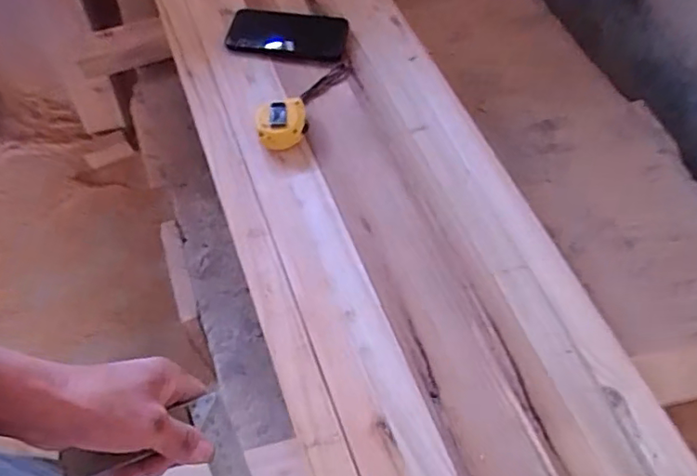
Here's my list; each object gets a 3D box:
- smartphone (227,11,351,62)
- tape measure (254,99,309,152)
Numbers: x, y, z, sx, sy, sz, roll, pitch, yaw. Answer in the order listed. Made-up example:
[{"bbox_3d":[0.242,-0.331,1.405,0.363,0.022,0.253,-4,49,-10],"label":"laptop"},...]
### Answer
[{"bbox_3d":[-0.086,-0.283,0.765,0.166,0.016,0.086,9,59,7],"label":"smartphone"},{"bbox_3d":[-0.078,-0.131,0.647,0.060,0.034,0.061,-10,59,-5],"label":"tape measure"}]

